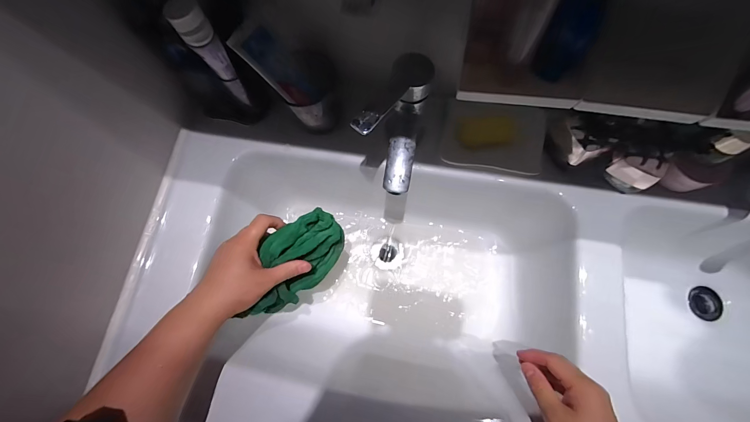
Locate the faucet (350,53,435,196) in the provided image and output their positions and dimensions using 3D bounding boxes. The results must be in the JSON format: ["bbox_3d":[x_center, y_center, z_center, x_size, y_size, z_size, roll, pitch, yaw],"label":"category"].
[{"bbox_3d":[0.019,-0.092,0.349,0.065,0.098,0.120,12,76,4],"label":"faucet"}]

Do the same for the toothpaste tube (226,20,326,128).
[{"bbox_3d":[-0.105,-0.166,0.390,0.025,0.142,0.050,21,73,45],"label":"toothpaste tube"}]

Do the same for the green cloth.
[{"bbox_3d":[-0.101,0.063,0.394,0.139,0.073,0.072,-42,79,-9],"label":"green cloth"}]

